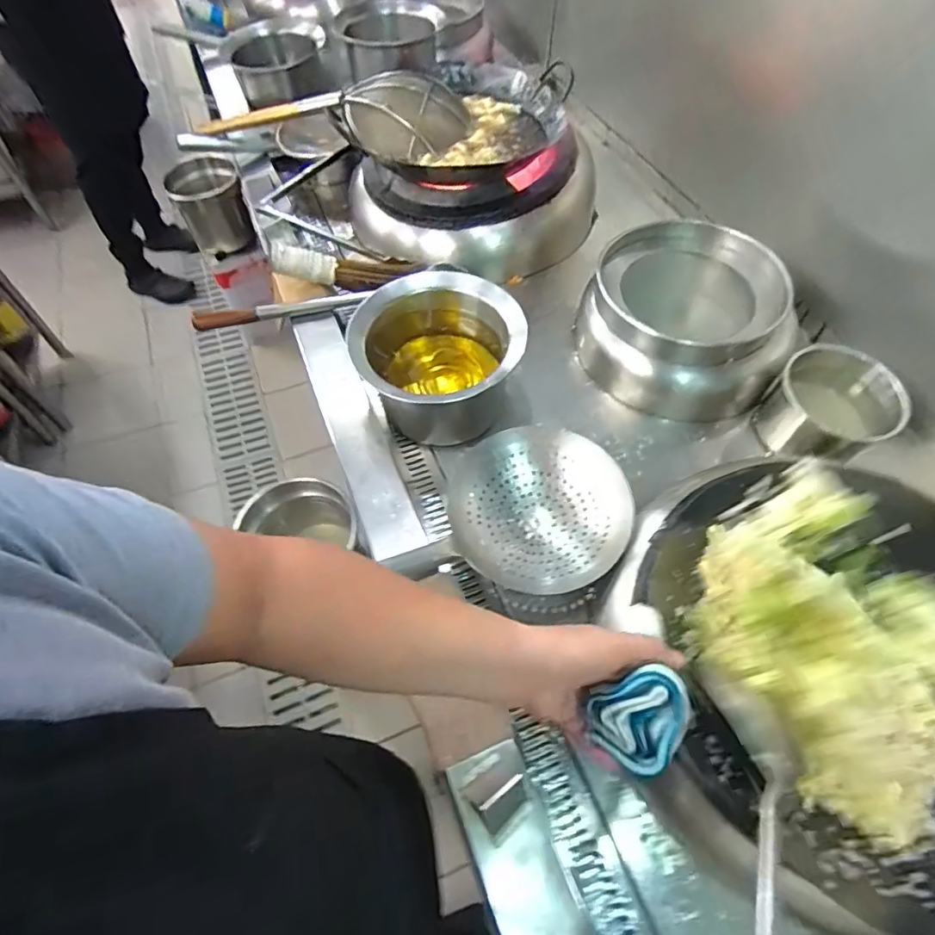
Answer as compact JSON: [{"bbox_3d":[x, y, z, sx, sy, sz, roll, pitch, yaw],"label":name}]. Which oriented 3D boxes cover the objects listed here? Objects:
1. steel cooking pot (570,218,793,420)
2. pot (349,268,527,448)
[{"bbox_3d":[0.369,-0.268,0.921,0.300,0.171,0.326,1,58,-1],"label":"steel cooking pot"},{"bbox_3d":[-0.048,-0.181,0.861,0.247,0.203,0.262,-23,61,-15],"label":"pot"}]

